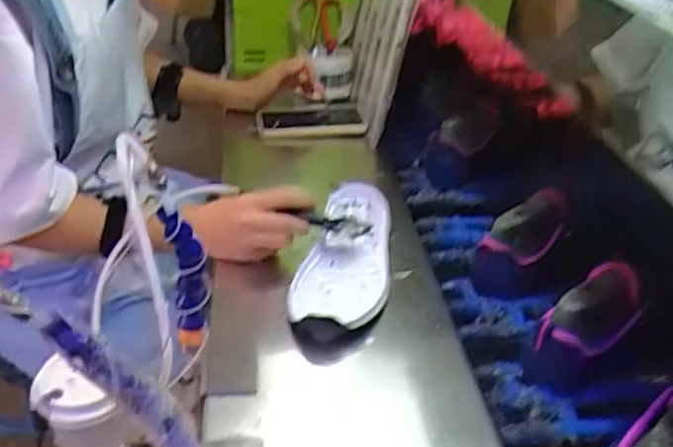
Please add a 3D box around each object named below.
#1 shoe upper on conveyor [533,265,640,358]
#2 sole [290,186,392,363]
[{"bbox_3d":[0.241,0.083,0.632,0.112,0.049,0.068,-20,38,-29],"label":"shoe upper on conveyor"},{"bbox_3d":[0.013,0.043,0.743,0.095,0.049,0.293,6,33,8],"label":"sole"}]

